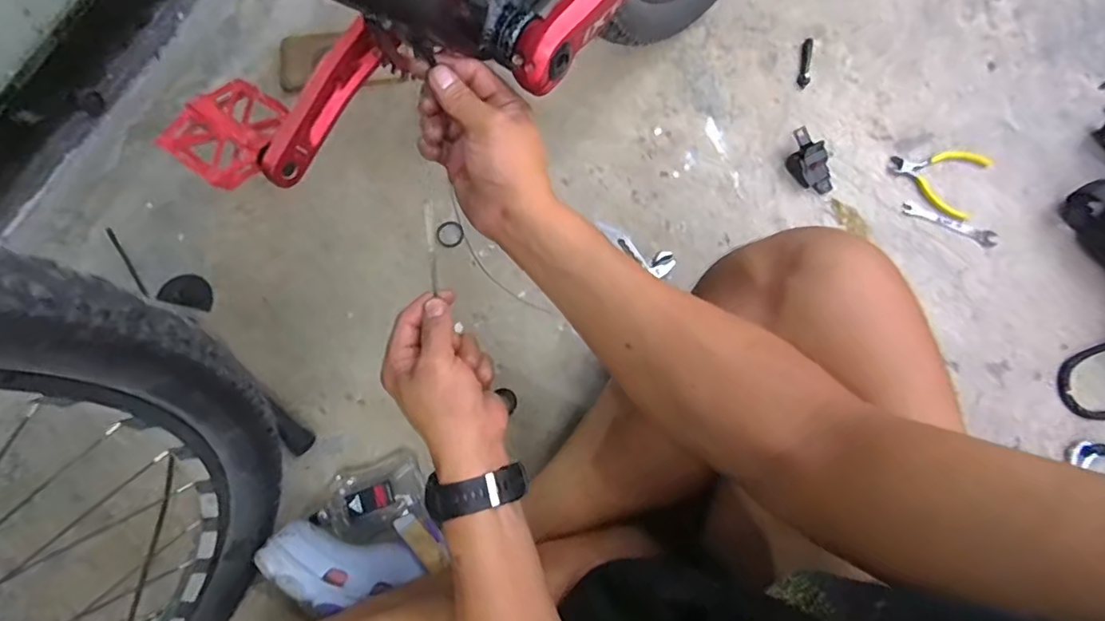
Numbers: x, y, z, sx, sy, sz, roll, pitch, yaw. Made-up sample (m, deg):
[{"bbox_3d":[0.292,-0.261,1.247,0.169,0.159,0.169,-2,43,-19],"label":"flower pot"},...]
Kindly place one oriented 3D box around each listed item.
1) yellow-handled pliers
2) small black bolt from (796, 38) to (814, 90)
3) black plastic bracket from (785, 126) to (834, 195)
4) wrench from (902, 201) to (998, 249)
[{"bbox_3d":[0.478,-0.172,0.705,0.108,0.016,0.088,26,78,6],"label":"yellow-handled pliers"},{"bbox_3d":[0.335,-0.327,0.747,0.015,0.008,0.072,13,77,4],"label":"small black bolt"},{"bbox_3d":[0.319,-0.187,0.699,0.051,0.039,0.082,-13,77,-3],"label":"black plastic bracket"},{"bbox_3d":[0.488,-0.107,0.695,0.114,0.006,0.020,24,78,6],"label":"wrench"}]

